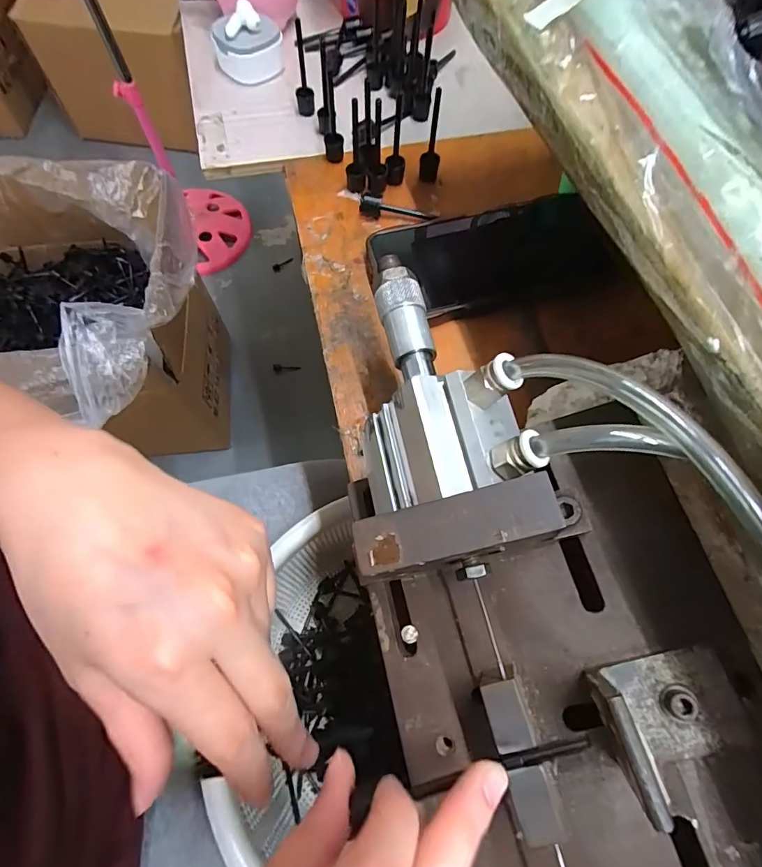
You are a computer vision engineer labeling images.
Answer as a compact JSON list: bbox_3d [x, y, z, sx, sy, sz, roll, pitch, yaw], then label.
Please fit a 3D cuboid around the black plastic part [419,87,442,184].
[{"bbox_3d":[0.037,-0.212,0.323,0.014,0.061,0.009,4,68,-1],"label":"black plastic part"}]

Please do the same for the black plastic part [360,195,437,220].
[{"bbox_3d":[0.012,-0.164,0.330,0.056,0.009,0.011,8,68,1],"label":"black plastic part"}]

